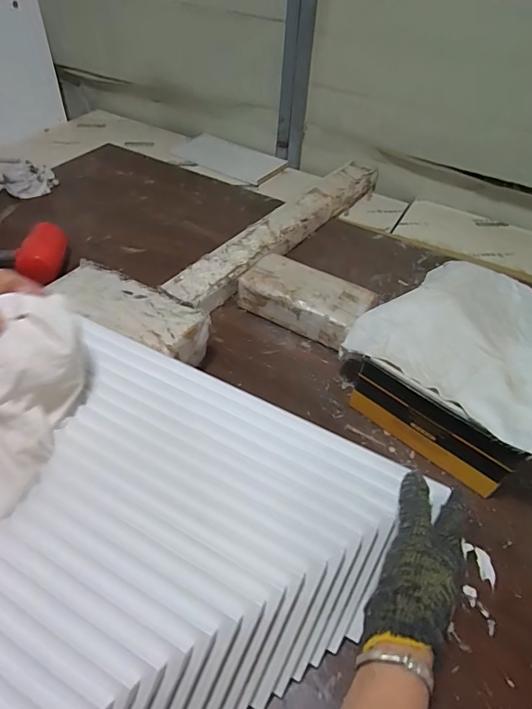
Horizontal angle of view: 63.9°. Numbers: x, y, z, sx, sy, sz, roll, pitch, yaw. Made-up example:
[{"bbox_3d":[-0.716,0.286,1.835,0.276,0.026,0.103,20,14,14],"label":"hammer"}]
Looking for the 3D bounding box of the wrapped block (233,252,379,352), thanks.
[{"bbox_3d":[0.061,-0.088,0.680,0.198,0.065,0.106,25,50,18],"label":"wrapped block"}]

